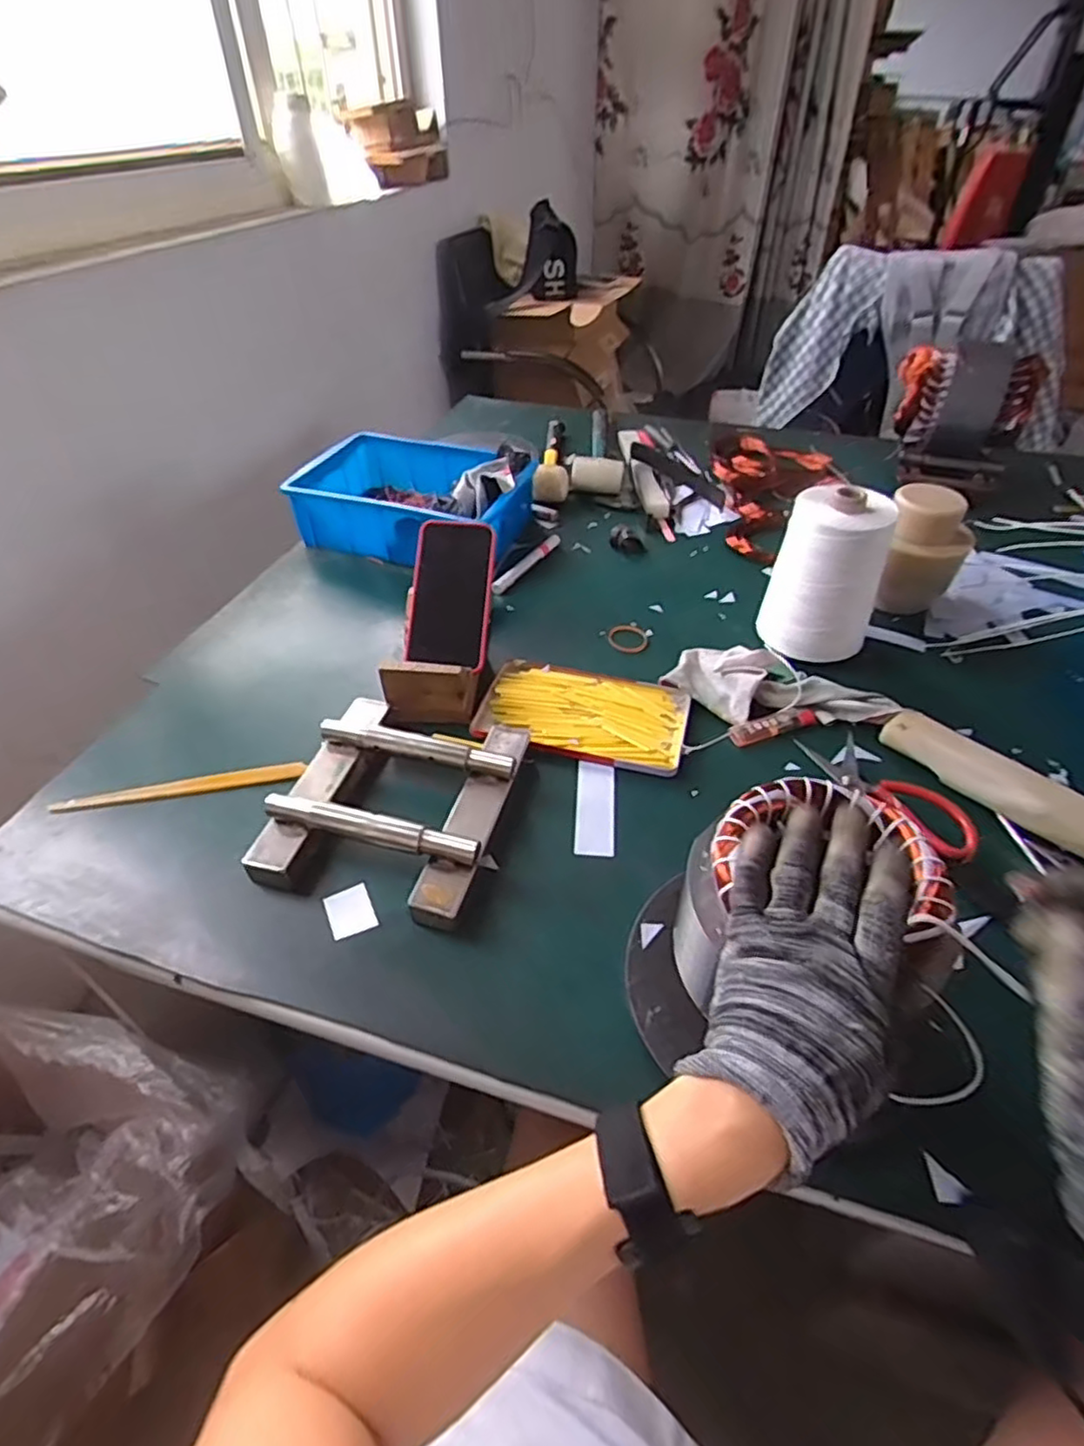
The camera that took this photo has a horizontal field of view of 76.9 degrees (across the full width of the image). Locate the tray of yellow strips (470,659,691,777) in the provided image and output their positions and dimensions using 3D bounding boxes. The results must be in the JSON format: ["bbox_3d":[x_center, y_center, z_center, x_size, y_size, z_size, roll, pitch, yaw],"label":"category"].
[{"bbox_3d":[0.041,-0.011,0.681,0.201,0.014,0.121,11,44,12],"label":"tray of yellow strips"}]

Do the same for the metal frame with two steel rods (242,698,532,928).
[{"bbox_3d":[-0.121,0.060,0.578,0.179,0.041,0.195,9,44,10],"label":"metal frame with two steel rods"}]

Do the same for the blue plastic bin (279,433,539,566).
[{"bbox_3d":[-0.173,-0.308,0.932,0.291,0.087,0.210,15,45,16],"label":"blue plastic bin"}]

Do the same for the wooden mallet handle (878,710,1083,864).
[{"bbox_3d":[0.452,0.092,0.562,0.046,0.048,0.351,-30,50,-28],"label":"wooden mallet handle"}]

